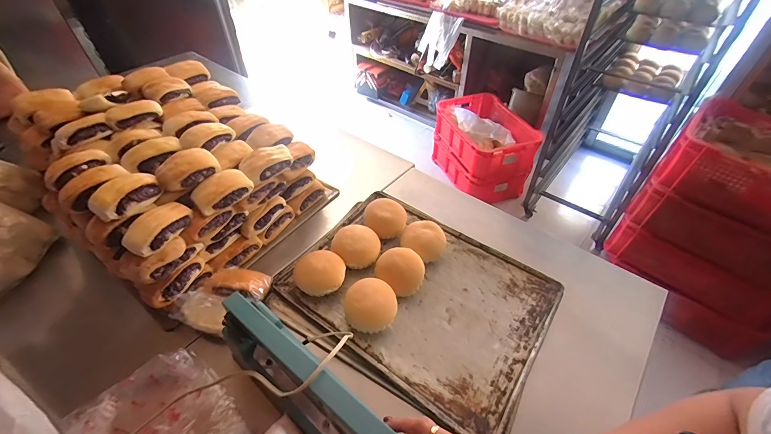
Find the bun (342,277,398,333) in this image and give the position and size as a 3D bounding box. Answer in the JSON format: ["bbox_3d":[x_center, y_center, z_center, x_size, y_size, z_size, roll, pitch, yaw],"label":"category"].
[{"bbox_3d":[-0.026,0.153,0.595,0.091,0.060,0.085,-2,45,-2],"label":"bun"}]

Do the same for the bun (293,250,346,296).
[{"bbox_3d":[-0.119,0.104,0.633,0.089,0.057,0.082,11,46,11],"label":"bun"}]

